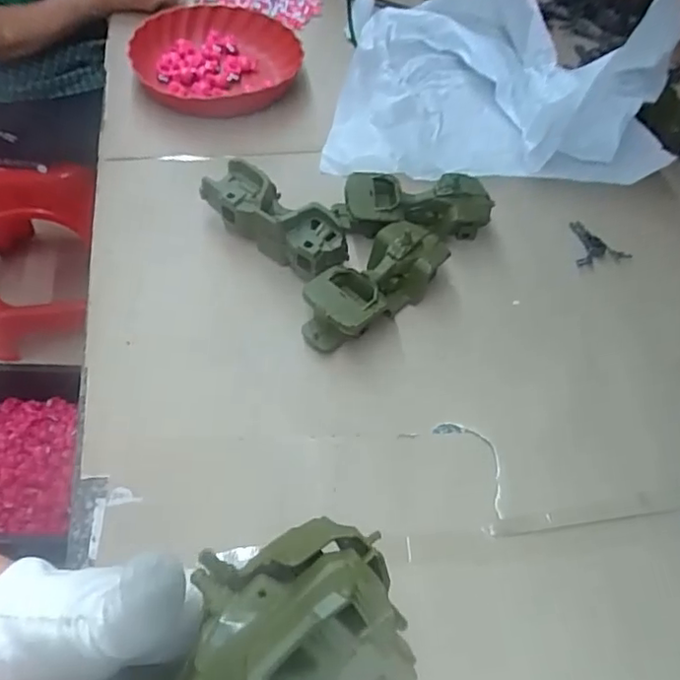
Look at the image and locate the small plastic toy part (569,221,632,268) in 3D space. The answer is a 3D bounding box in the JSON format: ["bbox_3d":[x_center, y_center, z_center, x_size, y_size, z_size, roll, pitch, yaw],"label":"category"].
[{"bbox_3d":[0.319,-0.121,0.755,0.068,0.013,0.062,-8,56,-11],"label":"small plastic toy part"}]

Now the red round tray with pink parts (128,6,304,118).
[{"bbox_3d":[-0.183,-0.414,0.893,0.243,0.049,0.230,10,55,1],"label":"red round tray with pink parts"}]

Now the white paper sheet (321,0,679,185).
[{"bbox_3d":[0.220,-0.372,0.822,0.443,0.157,0.315,7,55,-1],"label":"white paper sheet"}]

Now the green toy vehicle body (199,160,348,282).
[{"bbox_3d":[-0.074,-0.129,0.692,0.191,0.074,0.060,36,61,18],"label":"green toy vehicle body"}]

